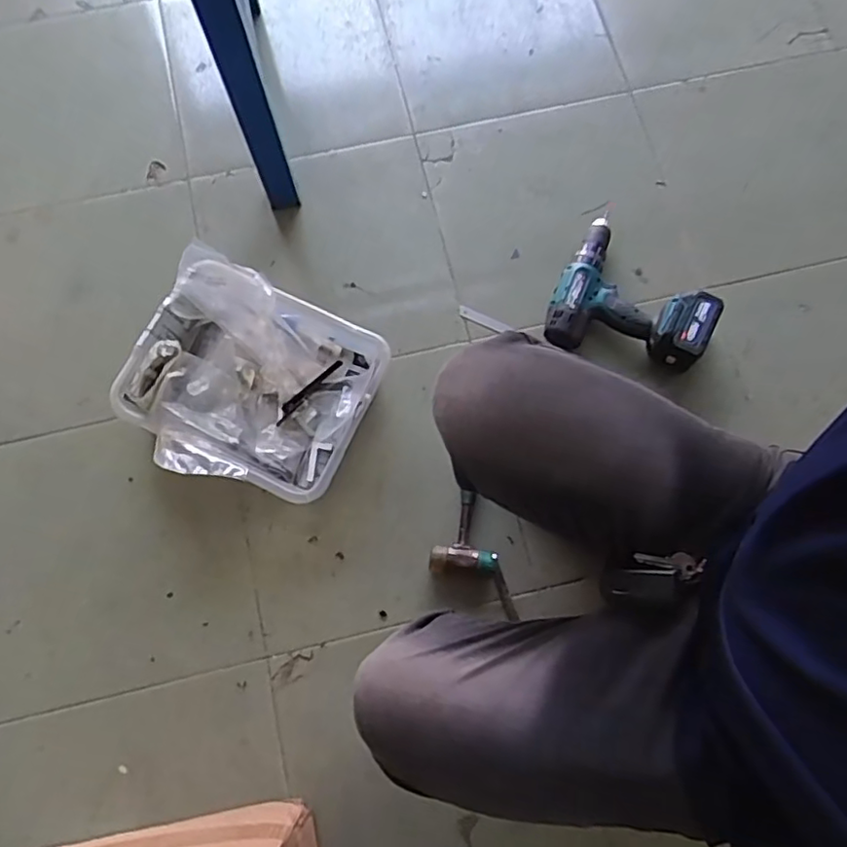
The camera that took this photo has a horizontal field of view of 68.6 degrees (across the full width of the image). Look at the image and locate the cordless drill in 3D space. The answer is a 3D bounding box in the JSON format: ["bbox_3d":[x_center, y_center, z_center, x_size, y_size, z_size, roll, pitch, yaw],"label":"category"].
[{"bbox_3d":[0.338,-0.193,0.999,0.241,0.084,0.226,27,78,6],"label":"cordless drill"}]

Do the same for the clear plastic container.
[{"bbox_3d":[-0.258,-0.056,0.942,0.349,0.116,0.308,22,76,7],"label":"clear plastic container"}]

